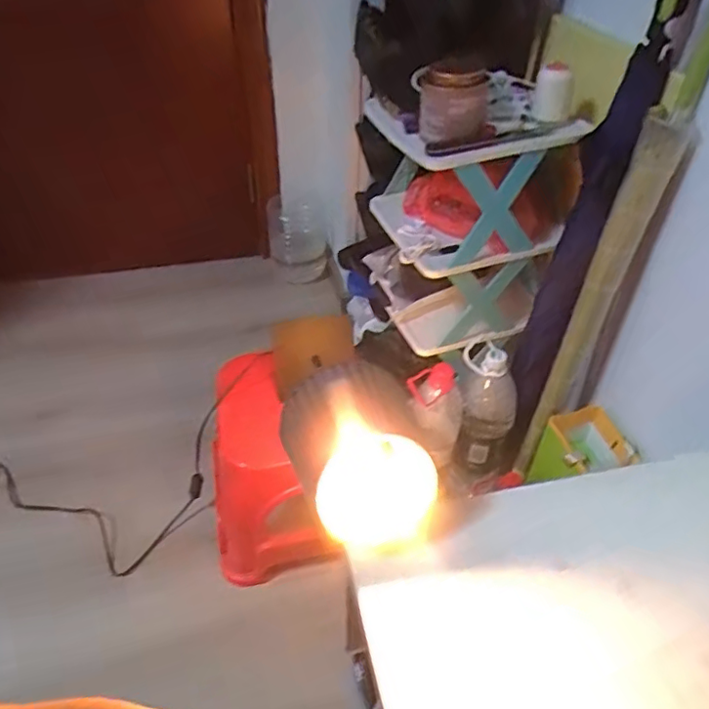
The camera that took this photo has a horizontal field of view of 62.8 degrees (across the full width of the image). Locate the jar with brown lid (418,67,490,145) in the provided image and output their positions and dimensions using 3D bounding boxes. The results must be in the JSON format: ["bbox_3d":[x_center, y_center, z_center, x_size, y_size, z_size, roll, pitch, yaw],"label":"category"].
[{"bbox_3d":[0.136,-0.341,0.791,0.093,0.093,0.084,8,44,8],"label":"jar with brown lid"}]

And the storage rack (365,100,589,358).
[{"bbox_3d":[0.176,-0.206,0.949,0.225,0.338,0.231,-13,45,-14],"label":"storage rack"}]

